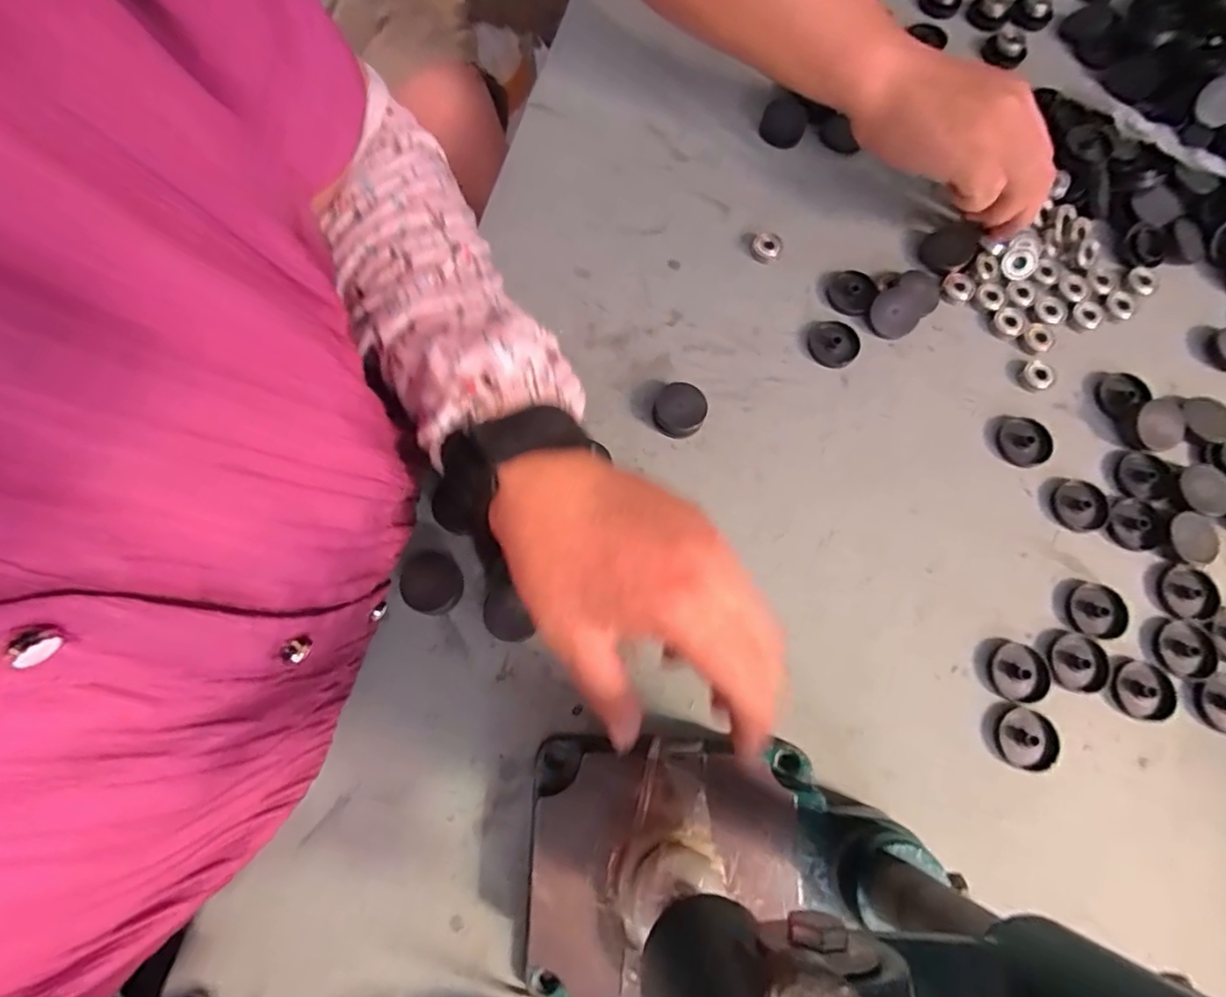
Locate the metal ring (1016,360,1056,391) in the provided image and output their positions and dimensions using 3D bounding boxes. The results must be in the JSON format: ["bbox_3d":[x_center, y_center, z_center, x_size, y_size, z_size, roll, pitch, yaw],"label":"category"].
[{"bbox_3d":[0.284,-0.081,0.386,0.020,0.005,0.022,0,74,-1],"label":"metal ring"}]

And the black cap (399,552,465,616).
[{"bbox_3d":[-0.105,0.049,0.335,0.035,0.013,0.032,0,74,-1],"label":"black cap"}]

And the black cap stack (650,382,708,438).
[{"bbox_3d":[0.043,-0.056,0.369,0.032,0.016,0.033,22,75,5],"label":"black cap stack"}]

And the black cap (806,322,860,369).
[{"bbox_3d":[0.149,-0.105,0.390,0.034,0.004,0.033,0,74,-1],"label":"black cap"}]

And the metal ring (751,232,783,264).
[{"bbox_3d":[0.109,-0.178,0.410,0.021,0.006,0.020,0,74,-1],"label":"metal ring"}]

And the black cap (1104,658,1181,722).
[{"bbox_3d":[0.304,0.110,0.330,0.038,0.005,0.032,23,75,5],"label":"black cap"}]

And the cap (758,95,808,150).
[{"bbox_3d":[0.130,-0.287,0.439,0.033,0.020,0.033,0,74,-1],"label":"cap"}]

